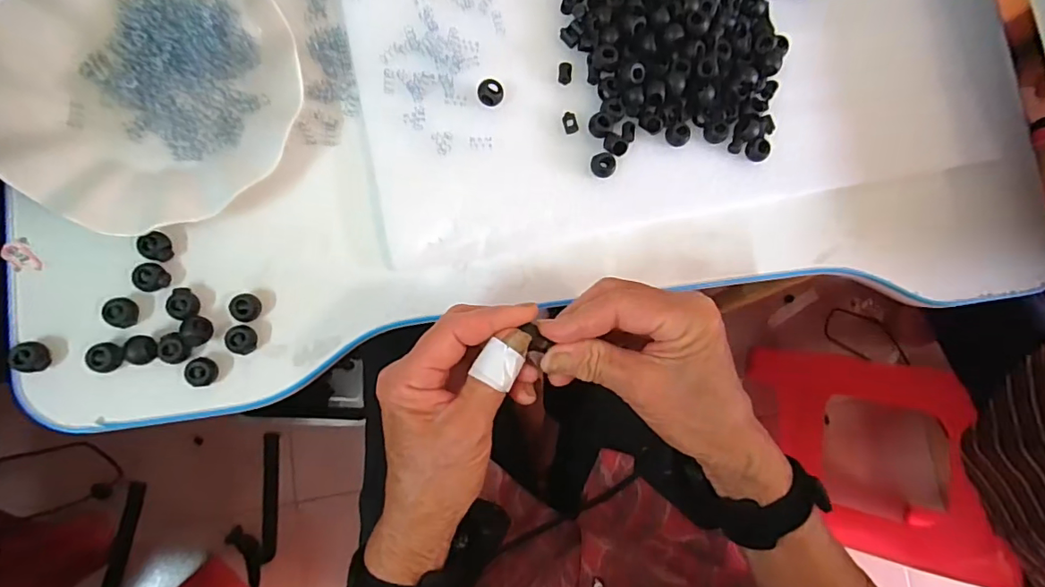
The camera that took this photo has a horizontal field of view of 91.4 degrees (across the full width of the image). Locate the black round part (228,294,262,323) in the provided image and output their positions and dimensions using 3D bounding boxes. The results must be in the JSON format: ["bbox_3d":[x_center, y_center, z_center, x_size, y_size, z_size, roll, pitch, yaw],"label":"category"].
[{"bbox_3d":[-0.175,0.009,0.325,0.017,0.014,0.018,0,88,-8],"label":"black round part"}]

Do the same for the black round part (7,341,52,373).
[{"bbox_3d":[-0.292,0.038,0.304,0.014,0.017,0.016,14,86,-7],"label":"black round part"}]

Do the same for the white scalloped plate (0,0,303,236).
[{"bbox_3d":[-0.238,-0.133,0.319,0.176,0.021,0.179,0,88,-8],"label":"white scalloped plate"}]

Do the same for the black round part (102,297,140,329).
[{"bbox_3d":[-0.245,0.012,0.312,0.013,0.012,0.019,-15,90,-8],"label":"black round part"}]

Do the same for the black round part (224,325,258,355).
[{"bbox_3d":[-0.177,0.029,0.322,0.017,0.011,0.017,0,88,-8],"label":"black round part"}]

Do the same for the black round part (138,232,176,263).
[{"bbox_3d":[-0.228,-0.030,0.318,0.015,0.019,0.018,15,86,-7],"label":"black round part"}]

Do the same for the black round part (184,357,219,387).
[{"bbox_3d":[-0.198,0.048,0.315,0.014,0.014,0.018,-15,90,-8],"label":"black round part"}]

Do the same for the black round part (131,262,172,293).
[{"bbox_3d":[-0.229,-0.010,0.316,0.014,0.017,0.018,5,87,-8],"label":"black round part"}]

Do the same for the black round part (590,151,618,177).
[{"bbox_3d":[0.059,-0.092,0.368,0.018,0.007,0.017,0,88,-8],"label":"black round part"}]

